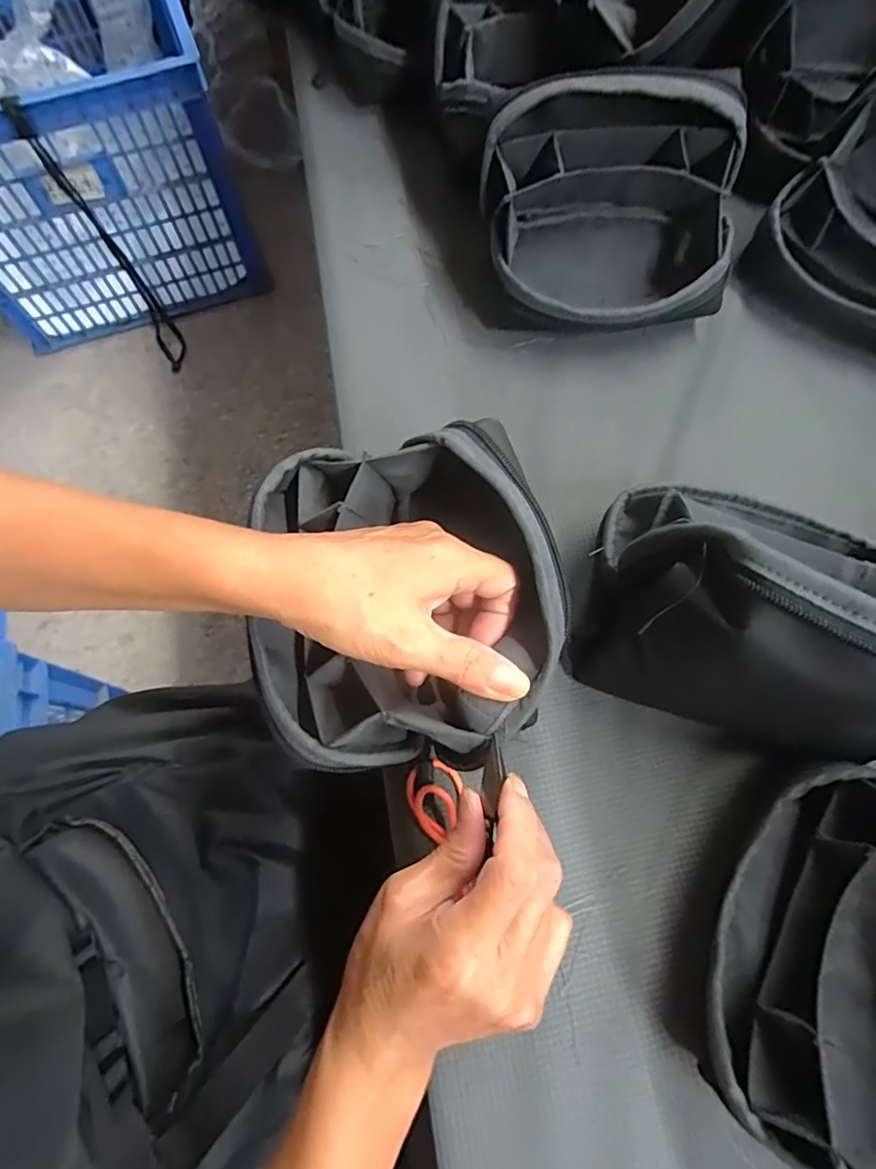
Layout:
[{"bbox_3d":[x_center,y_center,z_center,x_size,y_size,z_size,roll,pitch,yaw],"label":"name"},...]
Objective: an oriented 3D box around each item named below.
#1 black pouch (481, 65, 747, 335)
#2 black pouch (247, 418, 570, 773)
[{"bbox_3d":[0.121,-0.240,0.371,0.166,0.112,0.114,-10,70,-4],"label":"black pouch"},{"bbox_3d":[-0.017,0.002,0.263,0.135,0.067,0.156,-6,70,-2],"label":"black pouch"}]

